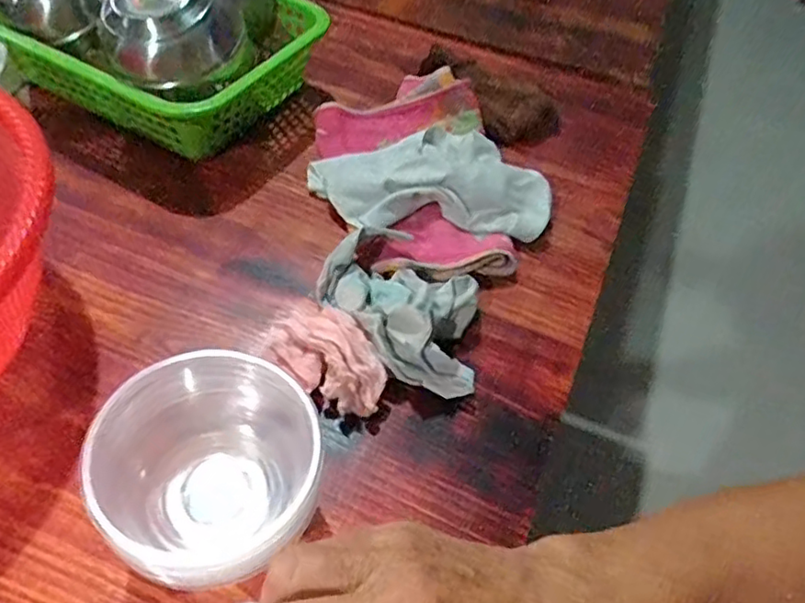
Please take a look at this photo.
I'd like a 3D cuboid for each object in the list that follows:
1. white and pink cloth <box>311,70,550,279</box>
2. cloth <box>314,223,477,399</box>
[{"bbox_3d":[0.016,-0.120,0.578,0.178,0.045,0.246,-20,56,-20],"label":"white and pink cloth"},{"bbox_3d":[0.006,0.004,0.473,0.098,0.055,0.143,-27,59,-24],"label":"cloth"}]

